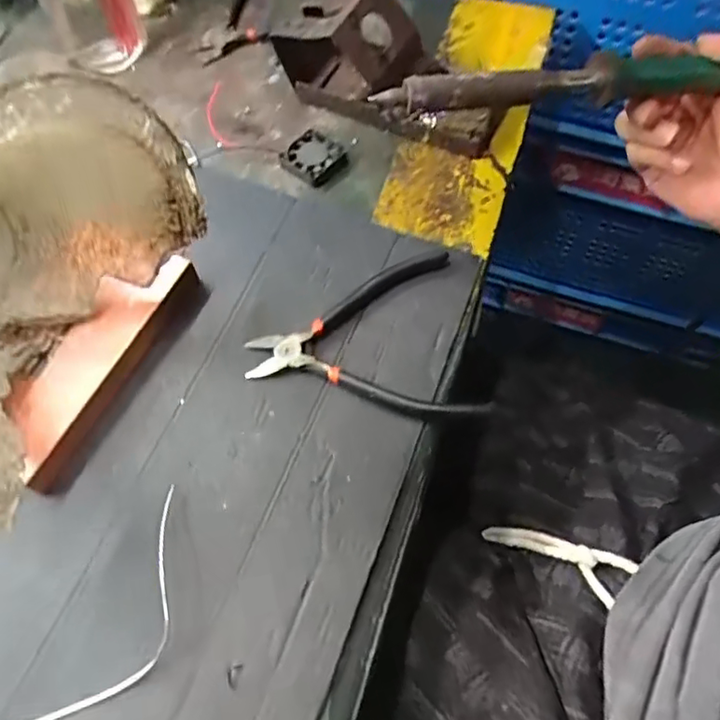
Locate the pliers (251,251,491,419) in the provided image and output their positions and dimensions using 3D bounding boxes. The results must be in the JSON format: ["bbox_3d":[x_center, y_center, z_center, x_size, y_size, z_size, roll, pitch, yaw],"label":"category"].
[{"bbox_3d":[-0.001,-0.012,0.395,0.140,0.014,0.115,-6,63,-1],"label":"pliers"}]

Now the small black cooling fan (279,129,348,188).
[{"bbox_3d":[-0.036,-0.157,0.472,0.044,0.011,0.041,35,69,18],"label":"small black cooling fan"}]

